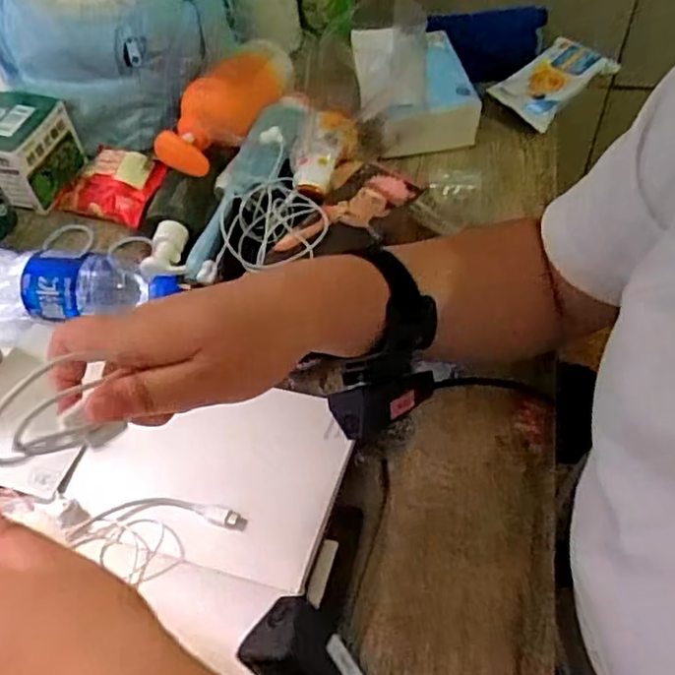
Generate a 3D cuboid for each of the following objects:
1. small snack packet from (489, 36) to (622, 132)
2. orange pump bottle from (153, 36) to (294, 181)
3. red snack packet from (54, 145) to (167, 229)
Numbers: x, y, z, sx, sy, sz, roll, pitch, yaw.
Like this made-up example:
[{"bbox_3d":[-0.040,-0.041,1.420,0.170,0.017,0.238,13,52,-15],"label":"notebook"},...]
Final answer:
[{"bbox_3d":[0.232,-0.275,0.703,0.133,0.021,0.071,-38,59,-22],"label":"small snack packet"},{"bbox_3d":[-0.102,-0.237,0.649,0.061,0.046,0.198,18,56,17],"label":"orange pump bottle"},{"bbox_3d":[-0.220,-0.150,0.636,0.108,0.018,0.076,21,86,20],"label":"red snack packet"}]

